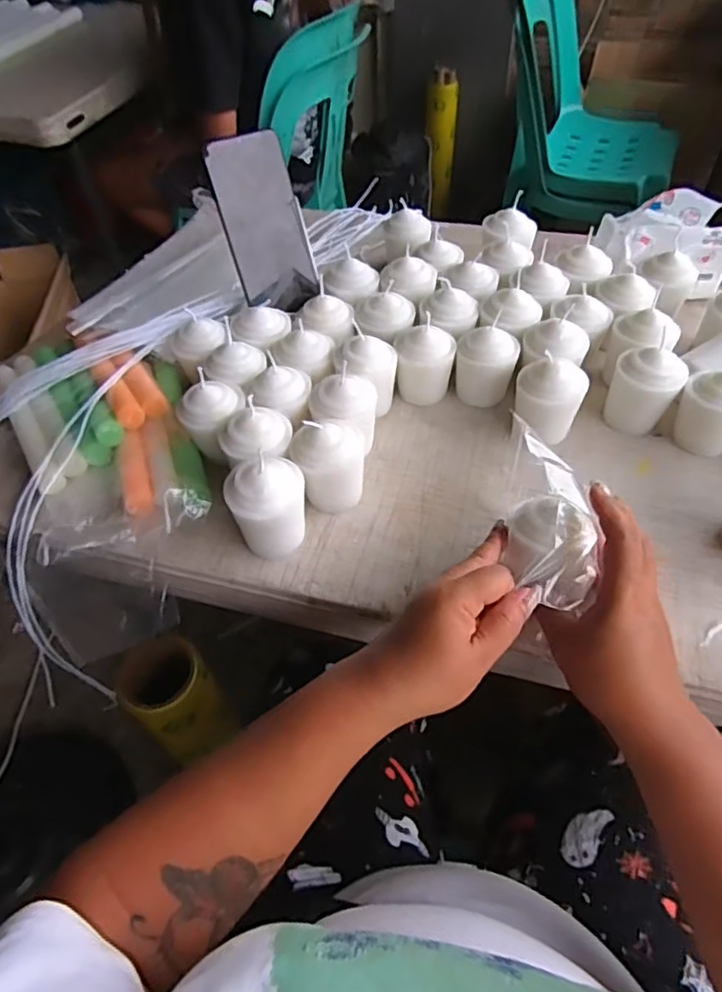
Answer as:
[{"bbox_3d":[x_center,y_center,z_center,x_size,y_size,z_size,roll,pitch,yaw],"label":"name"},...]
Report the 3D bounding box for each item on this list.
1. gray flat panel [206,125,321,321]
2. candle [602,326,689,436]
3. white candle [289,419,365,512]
[{"bbox_3d":[-0.091,-0.260,0.581,0.079,0.155,0.012,-21,32,-12],"label":"gray flat panel"},{"bbox_3d":[0.246,-0.093,0.520,0.046,0.069,0.048,-19,53,-11],"label":"candle"},{"bbox_3d":[-0.024,-0.023,0.475,0.054,0.068,0.045,-14,52,-8],"label":"white candle"}]

